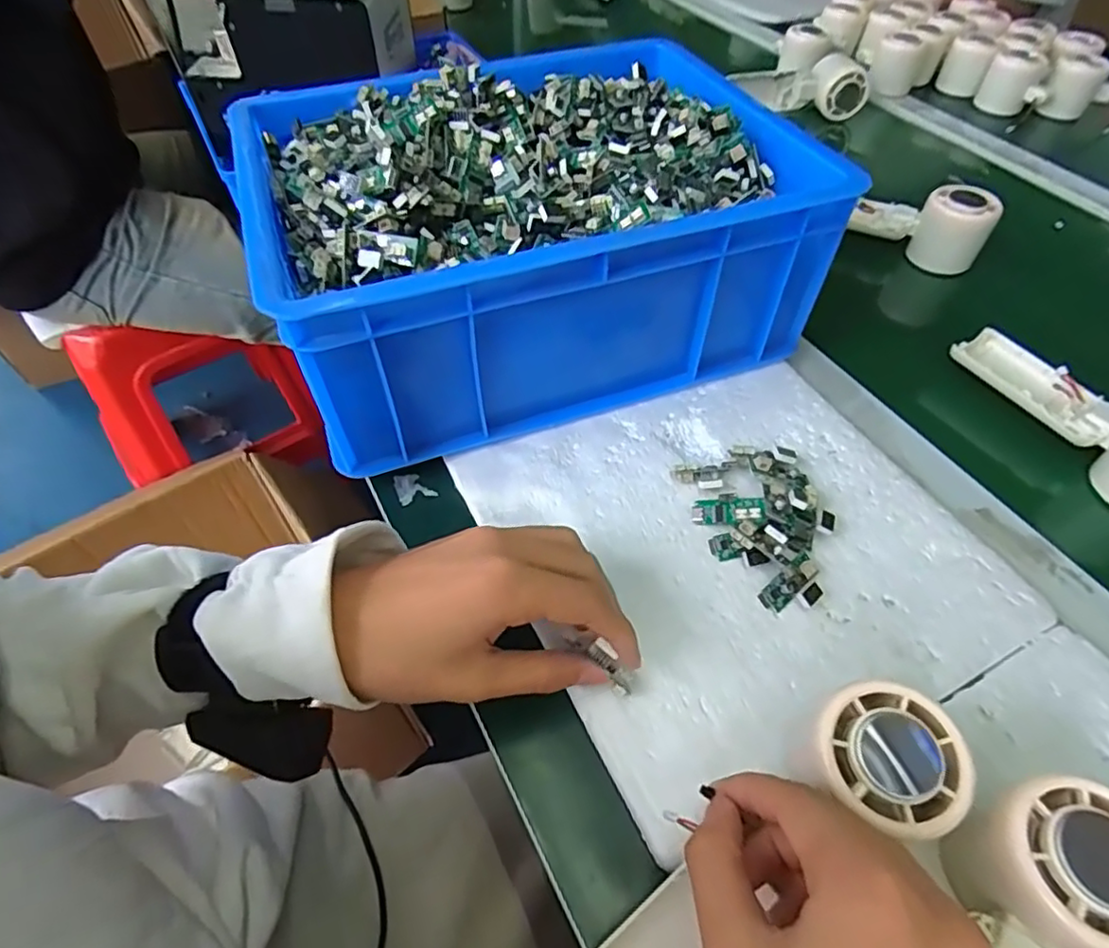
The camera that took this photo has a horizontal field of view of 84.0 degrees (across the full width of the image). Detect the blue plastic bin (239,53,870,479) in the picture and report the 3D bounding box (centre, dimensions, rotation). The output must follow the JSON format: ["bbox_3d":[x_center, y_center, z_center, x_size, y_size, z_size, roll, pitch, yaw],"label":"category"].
[{"bbox_3d":[-0.019,-0.172,0.427,0.329,0.135,0.252,-17,54,-13],"label":"blue plastic bin"}]

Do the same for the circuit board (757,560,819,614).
[{"bbox_3d":[0.126,0.058,0.329,0.038,0.007,0.013,-34,60,-24],"label":"circuit board"}]

